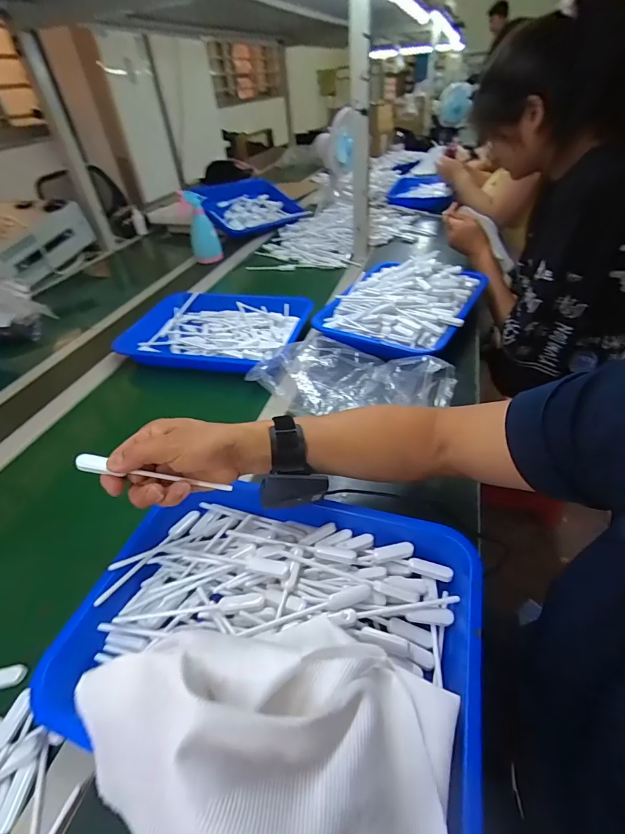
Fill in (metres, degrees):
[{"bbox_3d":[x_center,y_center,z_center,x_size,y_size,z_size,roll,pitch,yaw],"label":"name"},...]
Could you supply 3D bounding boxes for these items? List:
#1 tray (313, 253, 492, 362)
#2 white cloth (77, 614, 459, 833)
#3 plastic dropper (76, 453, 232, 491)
[{"bbox_3d":[0.191,-0.249,0.807,0.271,0.066,0.358,19,47,25],"label":"tray"},{"bbox_3d":[-0.013,0.200,0.242,0.185,0.103,0.198,-35,49,-30],"label":"white cloth"},{"bbox_3d":[-0.152,0.058,0.376,0.144,0.011,0.013,15,40,-13],"label":"plastic dropper"}]

